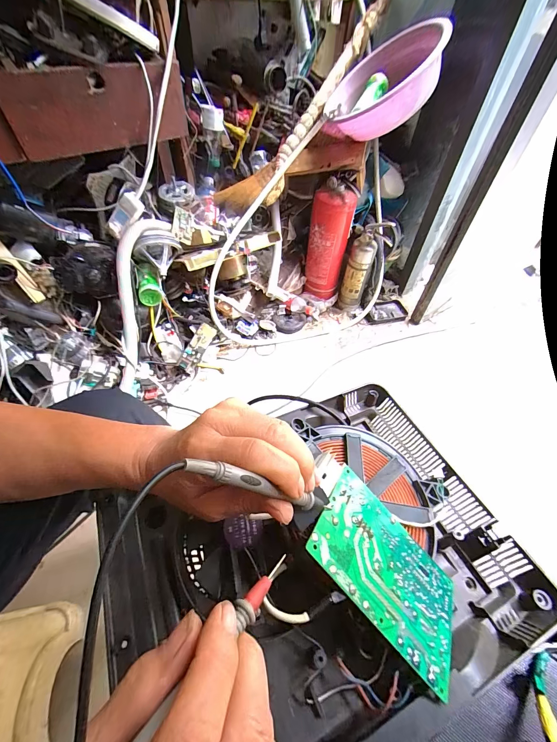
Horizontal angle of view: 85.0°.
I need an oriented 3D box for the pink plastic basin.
[{"bbox_3d":[0.304,-0.827,0.889,0.347,0.121,0.358,-21,50,30],"label":"pink plastic basin"}]

